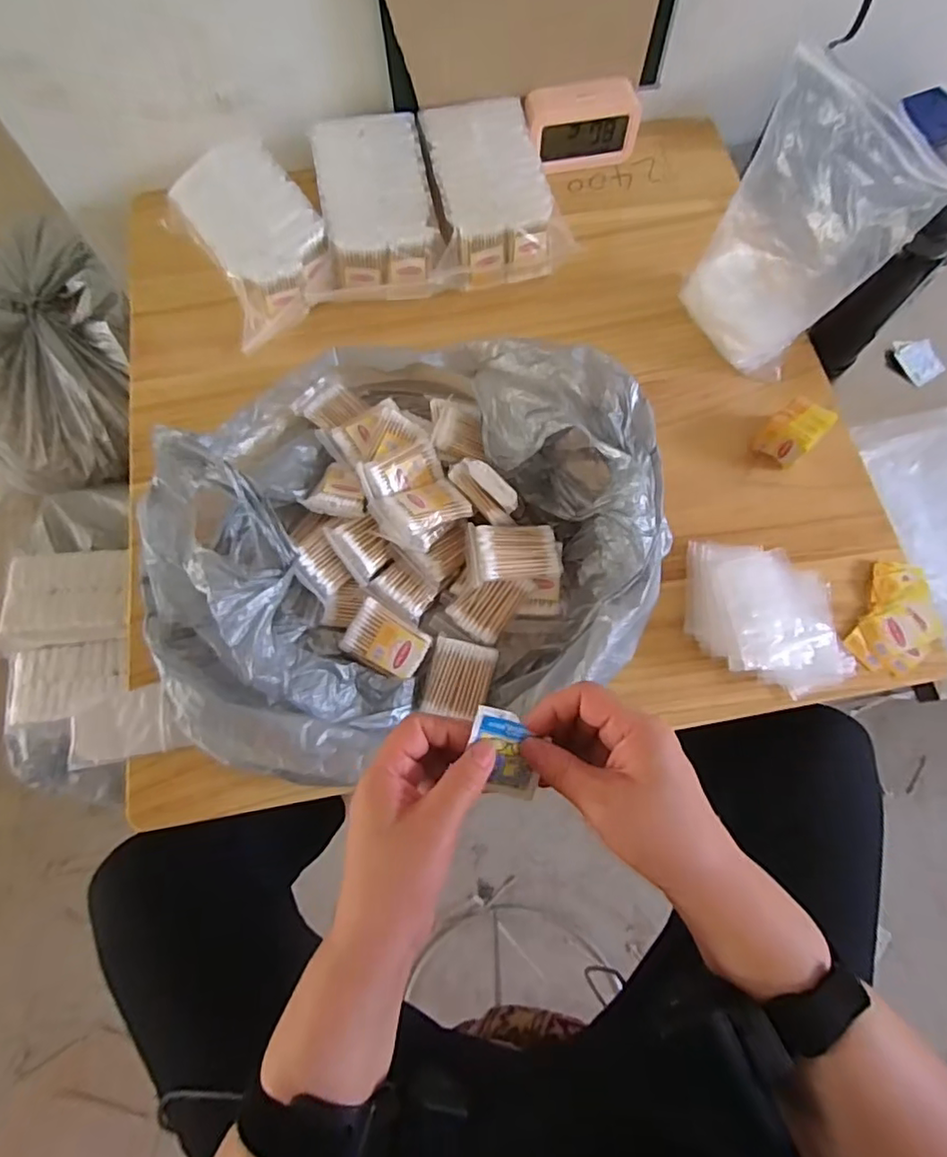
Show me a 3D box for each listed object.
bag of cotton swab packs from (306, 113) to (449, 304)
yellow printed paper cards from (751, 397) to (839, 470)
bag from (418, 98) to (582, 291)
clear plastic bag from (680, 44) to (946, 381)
[{"bbox_3d":[-0.119,-0.440,0.706,0.156,0.076,0.210,-7,71,-2],"label":"bag of cotton swab packs"},{"bbox_3d":[0.337,-0.157,0.621,0.062,0.047,0.052,-43,75,-13],"label":"yellow printed paper cards"},{"bbox_3d":[0.018,-0.463,0.714,0.158,0.081,0.208,-10,71,-3],"label":"bag"},{"bbox_3d":[0.305,-0.319,0.589,0.071,0.252,0.166,-31,73,-10],"label":"clear plastic bag"}]

